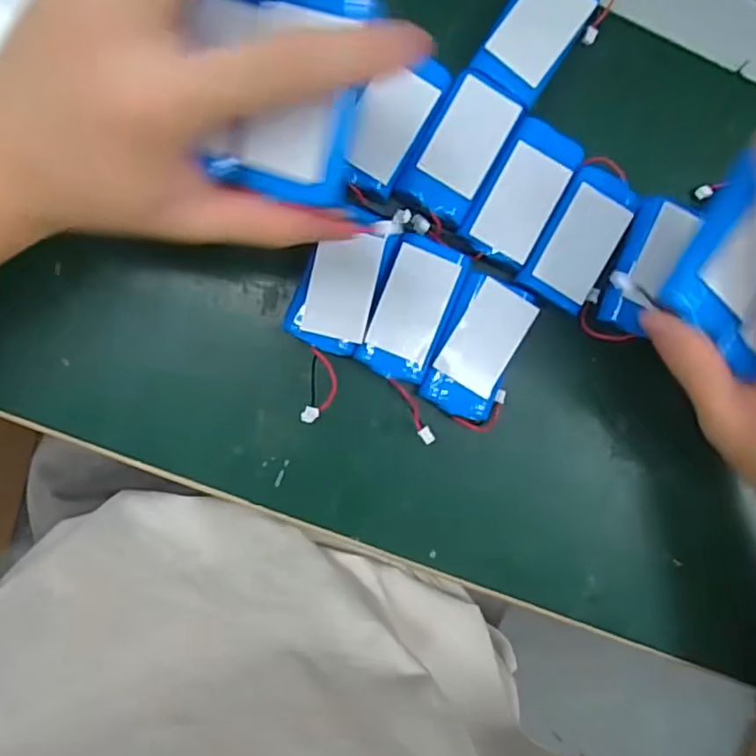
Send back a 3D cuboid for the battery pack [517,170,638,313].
[{"bbox_3d":[0.100,-0.068,0.297,0.036,0.008,0.069,29,88,-6],"label":"battery pack"}]

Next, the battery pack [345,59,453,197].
[{"bbox_3d":[0.006,-0.121,0.285,0.032,0.005,0.065,29,88,-6],"label":"battery pack"}]

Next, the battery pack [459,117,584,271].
[{"bbox_3d":[0.070,-0.090,0.293,0.035,0.004,0.068,29,88,-6],"label":"battery pack"}]

